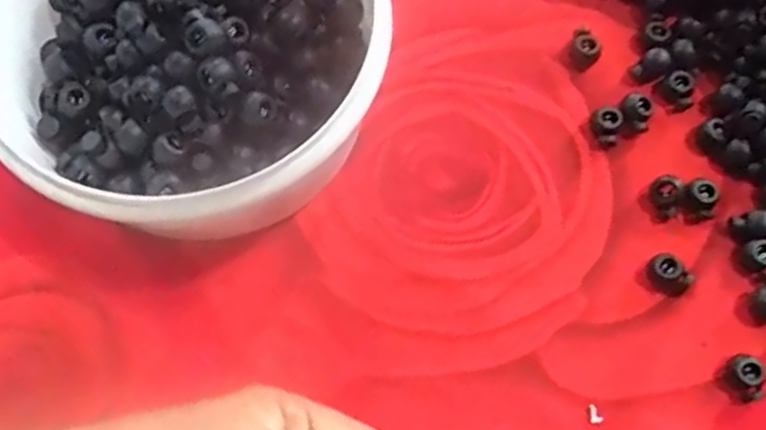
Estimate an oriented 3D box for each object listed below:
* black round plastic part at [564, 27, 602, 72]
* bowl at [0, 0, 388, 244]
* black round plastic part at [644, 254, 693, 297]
[{"bbox_3d":[0.100,-0.082,0.345,0.016,0.012,0.016,0,71,-1],"label":"black round plastic part"},{"bbox_3d":[-0.081,-0.067,0.301,0.156,0.076,0.160,1,70,-2],"label":"bowl"},{"bbox_3d":[0.127,0.027,0.308,0.013,0.010,0.018,-32,75,-11],"label":"black round plastic part"}]

